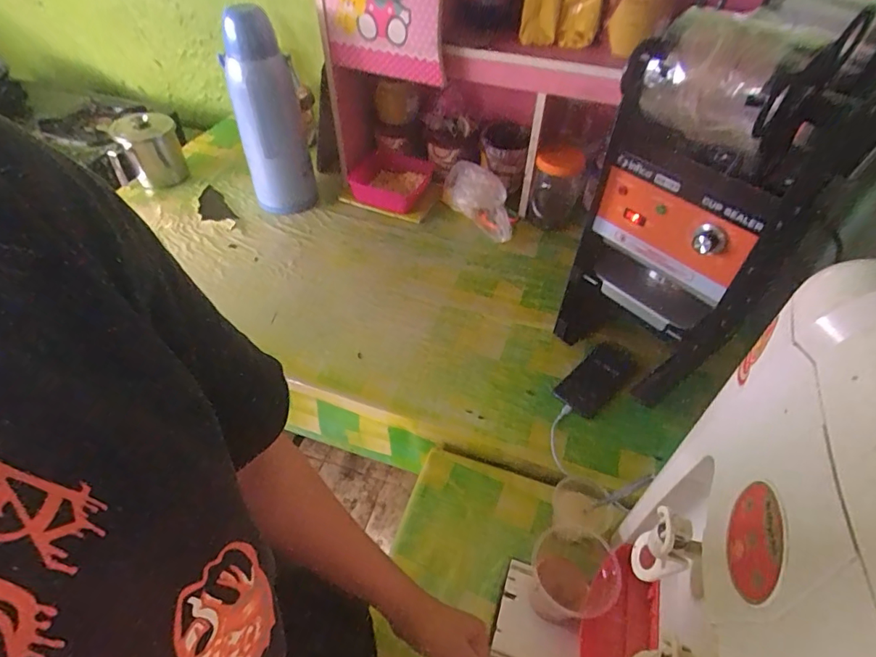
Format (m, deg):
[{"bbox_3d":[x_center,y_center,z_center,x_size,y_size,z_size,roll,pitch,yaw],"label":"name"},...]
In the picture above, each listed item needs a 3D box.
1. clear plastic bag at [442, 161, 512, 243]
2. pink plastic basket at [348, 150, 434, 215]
[{"bbox_3d":[0.087,-0.285,1.045,0.201,0.108,0.066,36,58,26],"label":"clear plastic bag"},{"bbox_3d":[-0.109,-0.348,1.130,0.164,0.069,0.156,18,51,15],"label":"pink plastic basket"}]

